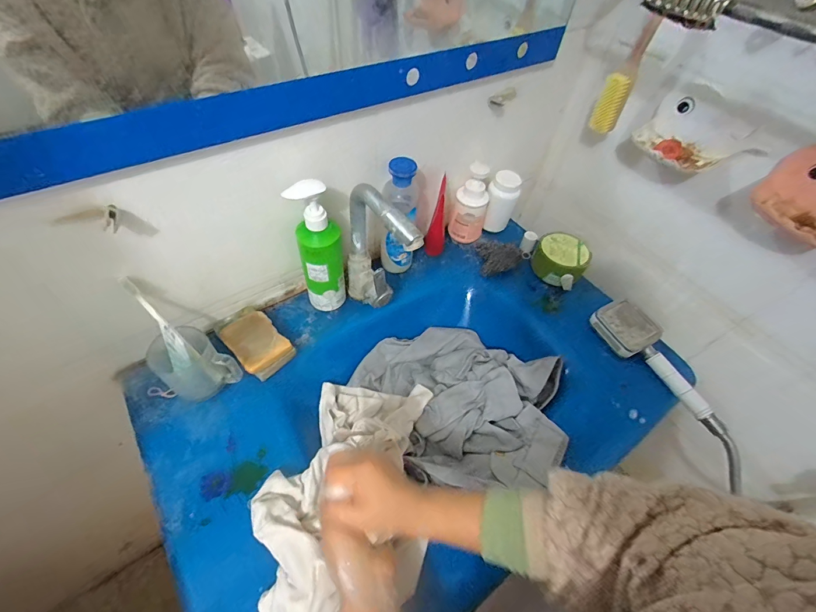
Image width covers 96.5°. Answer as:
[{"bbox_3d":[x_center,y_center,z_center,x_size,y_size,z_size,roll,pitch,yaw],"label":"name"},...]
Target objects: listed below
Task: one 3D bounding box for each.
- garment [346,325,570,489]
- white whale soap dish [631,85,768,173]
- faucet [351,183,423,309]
[{"bbox_3d":[0.081,0.151,0.622,0.339,0.089,0.270,31,57,18],"label":"garment"},{"bbox_3d":[0.443,-0.265,0.549,0.160,0.078,0.114,37,59,21],"label":"white whale soap dish"},{"bbox_3d":[-0.044,-0.053,0.557,0.047,0.261,0.156,-23,58,-20],"label":"faucet"}]

